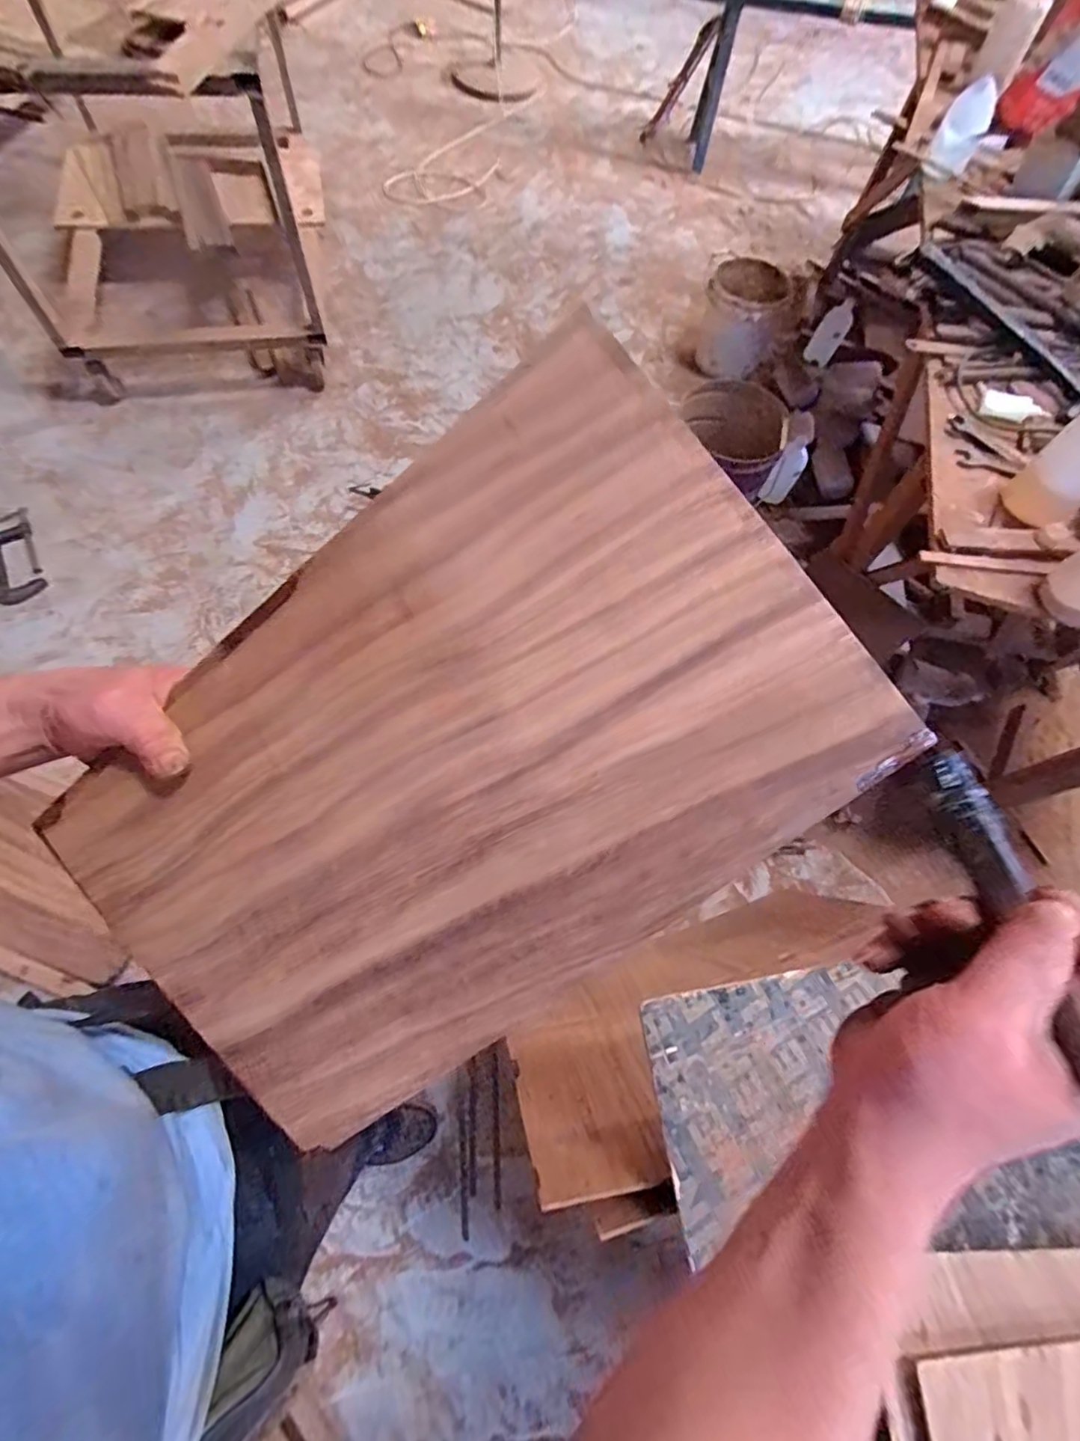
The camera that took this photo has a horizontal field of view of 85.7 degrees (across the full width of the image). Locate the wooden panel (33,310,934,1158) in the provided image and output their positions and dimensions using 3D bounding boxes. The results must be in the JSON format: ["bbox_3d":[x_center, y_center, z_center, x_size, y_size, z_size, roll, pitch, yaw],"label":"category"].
[{"bbox_3d":[-0.061,0.039,0.343,0.448,0.010,0.289,-38,90,9],"label":"wooden panel"}]

